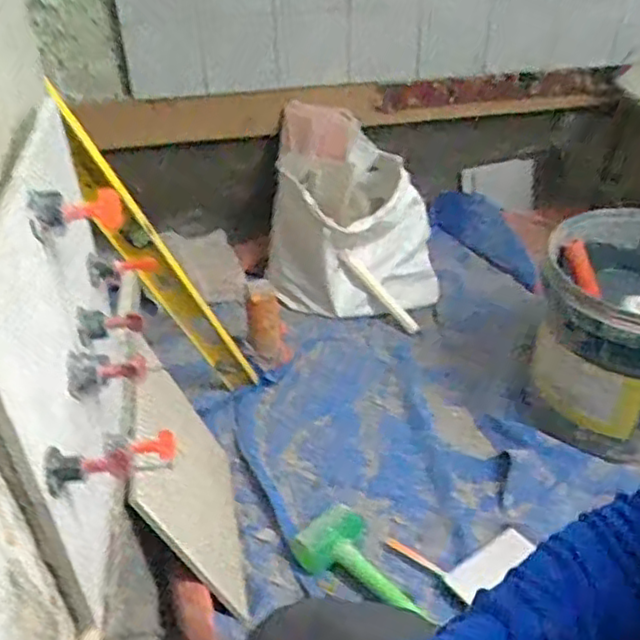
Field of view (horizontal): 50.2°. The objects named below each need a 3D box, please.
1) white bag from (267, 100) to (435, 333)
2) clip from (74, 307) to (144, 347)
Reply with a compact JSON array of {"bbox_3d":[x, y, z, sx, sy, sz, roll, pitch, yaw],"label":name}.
[{"bbox_3d":[0.065,-0.204,1.406,0.362,0.339,0.235,11,39,15],"label":"white bag"},{"bbox_3d":[-0.171,0.001,0.556,0.049,0.025,0.020,-14,39,-16],"label":"clip"}]

